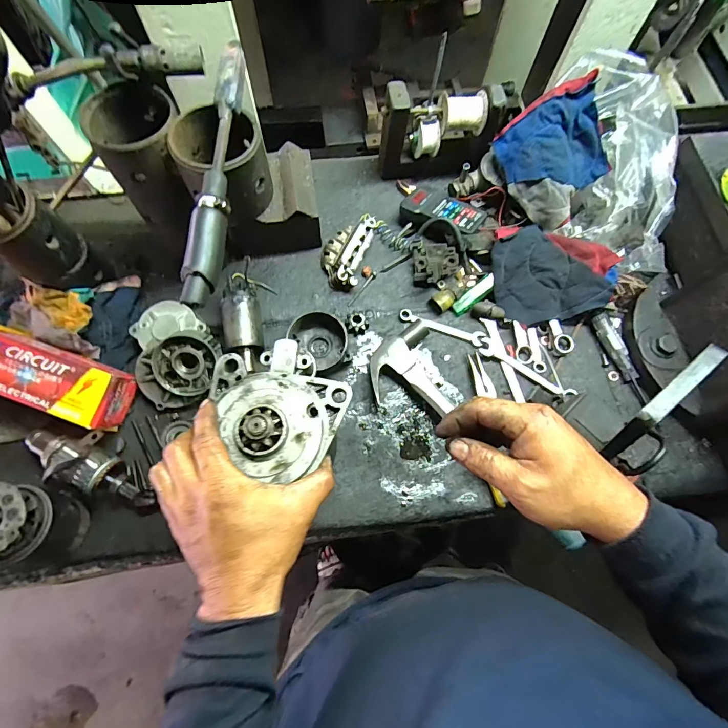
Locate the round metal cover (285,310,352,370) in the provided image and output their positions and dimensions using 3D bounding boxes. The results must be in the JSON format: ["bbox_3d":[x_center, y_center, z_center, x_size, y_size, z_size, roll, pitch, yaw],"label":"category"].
[{"bbox_3d":[-0.061,-0.032,0.557,0.078,0.029,0.076,1,70,-2],"label":"round metal cover"}]

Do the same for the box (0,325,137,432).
[{"bbox_3d":[-0.400,0.011,0.498,0.210,0.076,0.080,20,71,5],"label":"box"}]

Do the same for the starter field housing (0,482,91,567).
[{"bbox_3d":[-0.363,0.170,0.435,0.068,0.116,0.072,1,70,-2],"label":"starter field housing"}]

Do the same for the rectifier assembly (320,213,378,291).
[{"bbox_3d":[-0.026,-0.171,0.602,0.063,0.031,0.120,17,71,4],"label":"rectifier assembly"}]

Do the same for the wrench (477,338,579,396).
[{"bbox_3d":[0.226,0.009,0.562,0.136,0.014,0.032,35,73,10],"label":"wrench"}]

